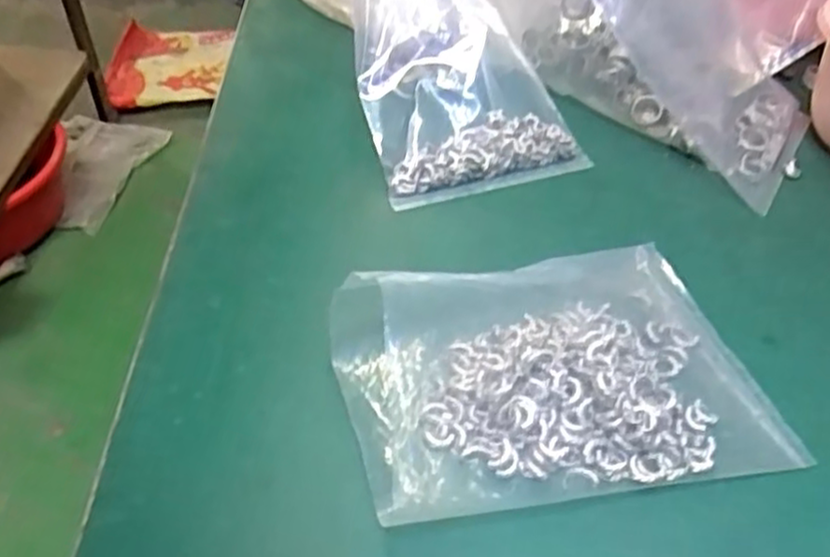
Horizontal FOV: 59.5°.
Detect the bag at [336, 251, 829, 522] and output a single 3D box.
[{"bbox_3d":[0.065,0.038,0.345,0.196,0.029,0.129,-5,45,-10],"label":"bag"}]

